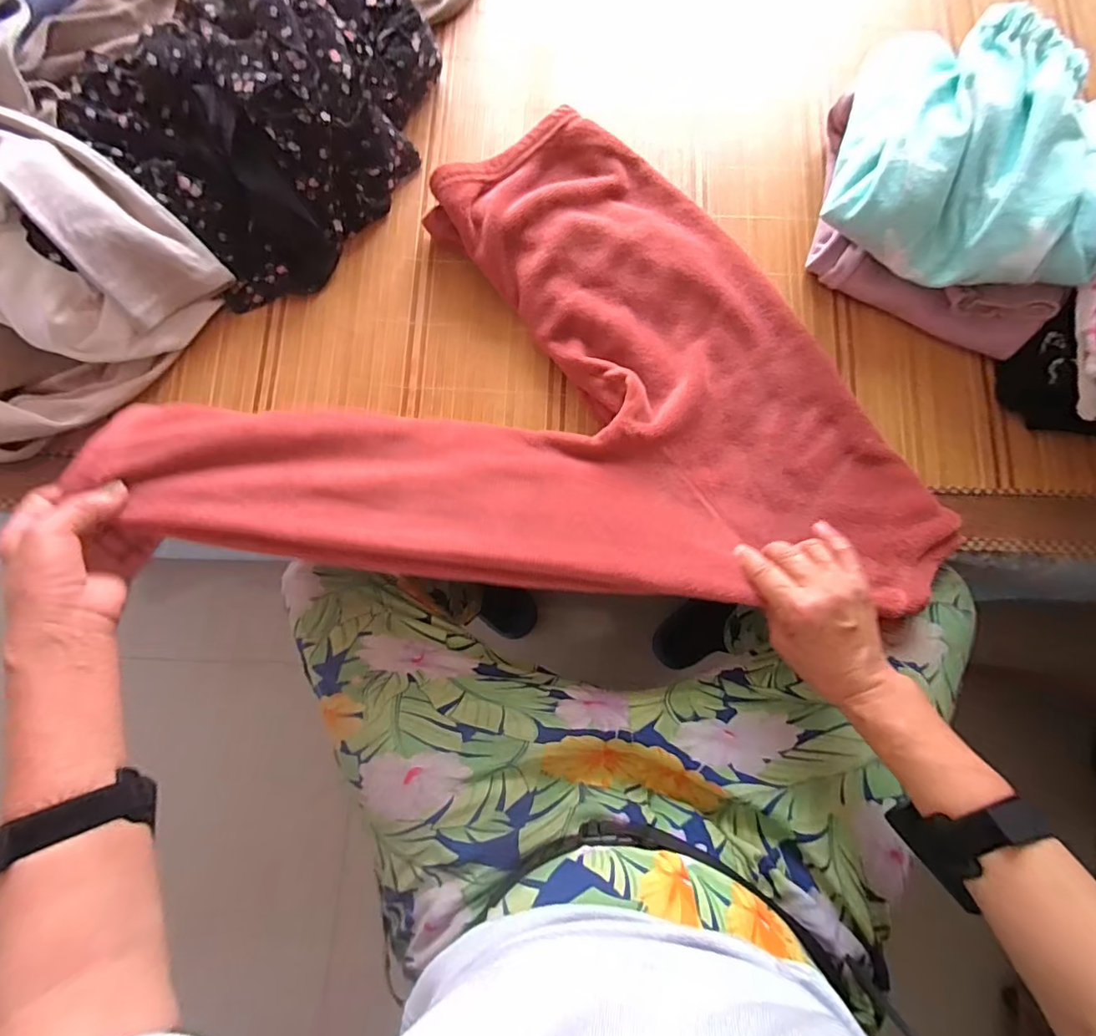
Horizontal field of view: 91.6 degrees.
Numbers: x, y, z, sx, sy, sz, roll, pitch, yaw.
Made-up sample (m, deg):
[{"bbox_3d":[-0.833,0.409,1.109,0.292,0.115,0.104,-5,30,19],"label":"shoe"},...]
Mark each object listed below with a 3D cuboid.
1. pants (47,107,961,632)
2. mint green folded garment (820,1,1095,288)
[{"bbox_3d":[0.018,-0.171,0.501,0.693,0.107,0.473,6,78,1],"label":"pants"},{"bbox_3d":[0.411,-0.358,0.508,0.230,0.073,0.254,20,79,3],"label":"mint green folded garment"}]

